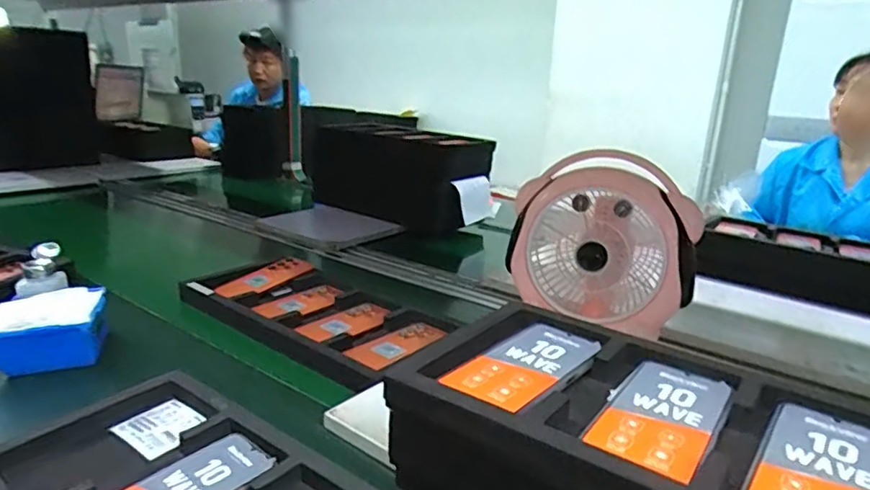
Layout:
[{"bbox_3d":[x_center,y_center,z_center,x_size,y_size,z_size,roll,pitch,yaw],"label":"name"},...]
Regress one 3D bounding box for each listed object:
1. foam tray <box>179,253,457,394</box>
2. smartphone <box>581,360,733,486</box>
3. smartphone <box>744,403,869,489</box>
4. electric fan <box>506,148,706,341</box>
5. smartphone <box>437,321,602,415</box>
[{"bbox_3d":[-0.194,0.106,0.919,0.475,0.048,0.232,17,21,38],"label":"foam tray"},{"bbox_3d":[0.178,0.133,0.447,0.080,0.006,0.152,15,20,34],"label":"smartphone"},{"bbox_3d":[0.269,0.154,0.388,0.077,0.004,0.158,16,21,36],"label":"smartphone"},{"bbox_3d":[0.235,-0.005,0.809,0.244,0.220,0.122,8,17,14],"label":"electric fan"},{"bbox_3d":[0.084,0.107,0.517,0.080,0.009,0.162,19,22,41],"label":"smartphone"}]

